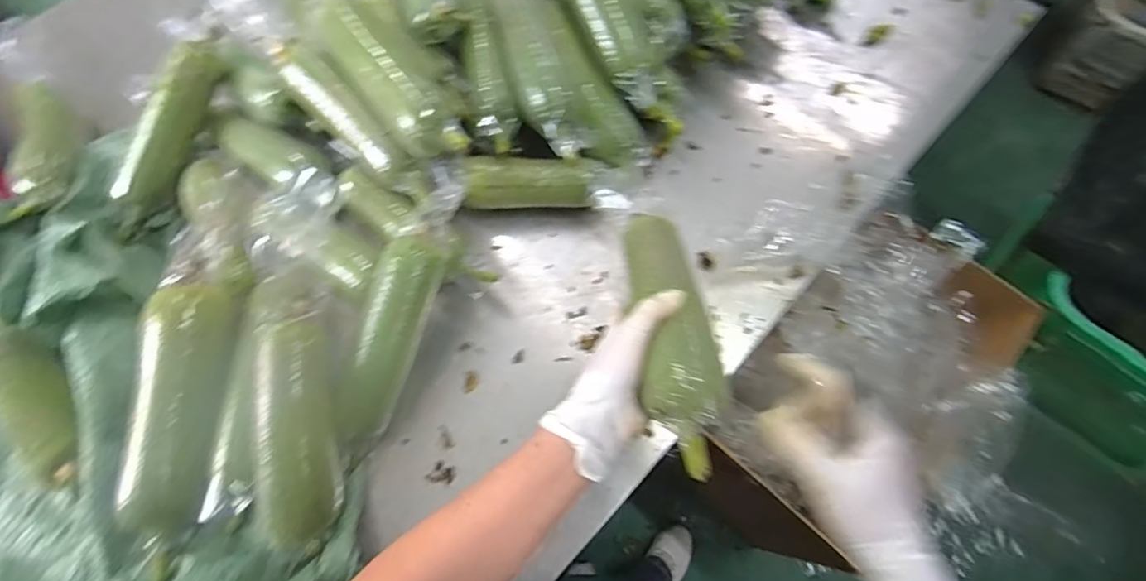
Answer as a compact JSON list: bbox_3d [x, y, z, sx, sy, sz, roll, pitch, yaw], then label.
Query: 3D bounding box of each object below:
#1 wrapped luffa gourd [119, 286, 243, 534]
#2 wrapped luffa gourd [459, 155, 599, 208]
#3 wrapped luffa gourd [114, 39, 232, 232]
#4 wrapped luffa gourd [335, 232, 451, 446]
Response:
[{"bbox_3d":[-0.380,0.108,0.508,0.069,0.058,0.233,0,68,2],"label":"wrapped luffa gourd"},{"bbox_3d":[-0.042,-0.121,0.624,0.156,0.056,0.054,4,68,3],"label":"wrapped luffa gourd"},{"bbox_3d":[-0.474,-0.179,0.622,0.044,0.051,0.240,33,97,14],"label":"wrapped luffa gourd"},{"bbox_3d":[-0.185,0.053,0.524,0.048,0.051,0.232,18,87,9],"label":"wrapped luffa gourd"}]

